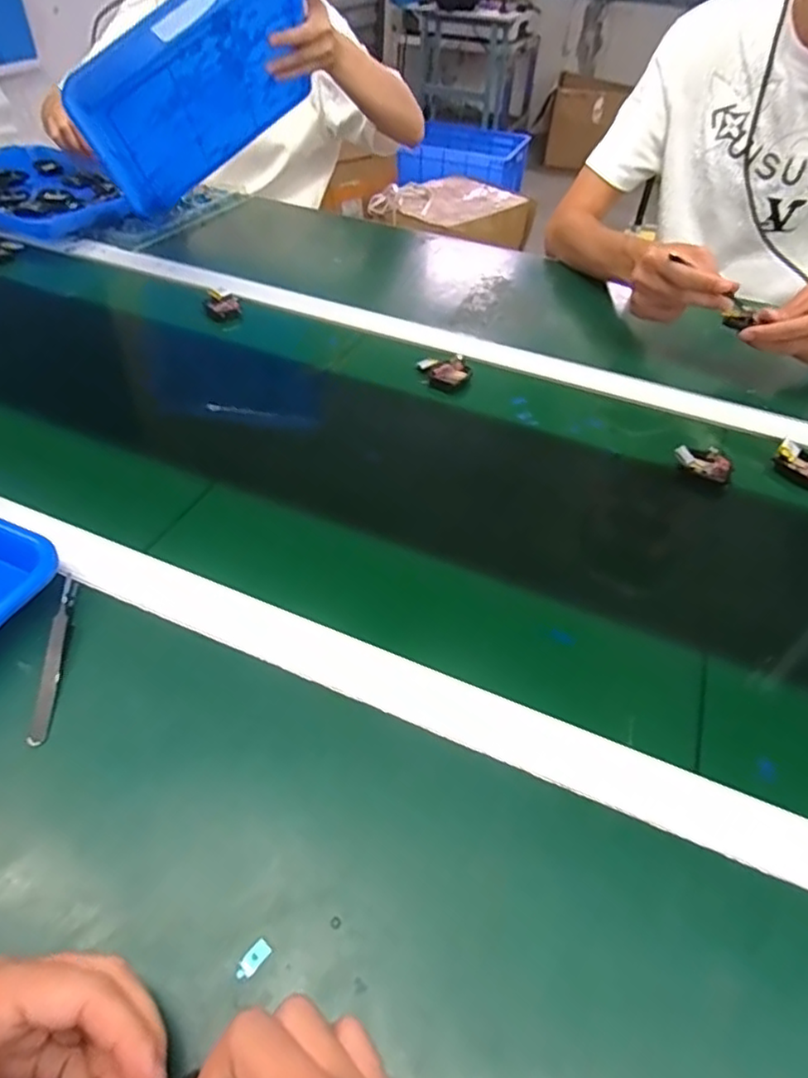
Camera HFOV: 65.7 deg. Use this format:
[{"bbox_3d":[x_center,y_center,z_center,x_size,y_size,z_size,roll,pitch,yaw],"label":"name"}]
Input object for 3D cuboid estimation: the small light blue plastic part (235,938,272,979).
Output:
[{"bbox_3d":[-0.073,0.202,0.300,0.009,0.004,0.018,31,52,25],"label":"small light blue plastic part"}]

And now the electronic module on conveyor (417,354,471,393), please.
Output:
[{"bbox_3d":[0.043,-0.180,0.671,0.057,0.023,0.032,5,46,2],"label":"electronic module on conveyor"}]

